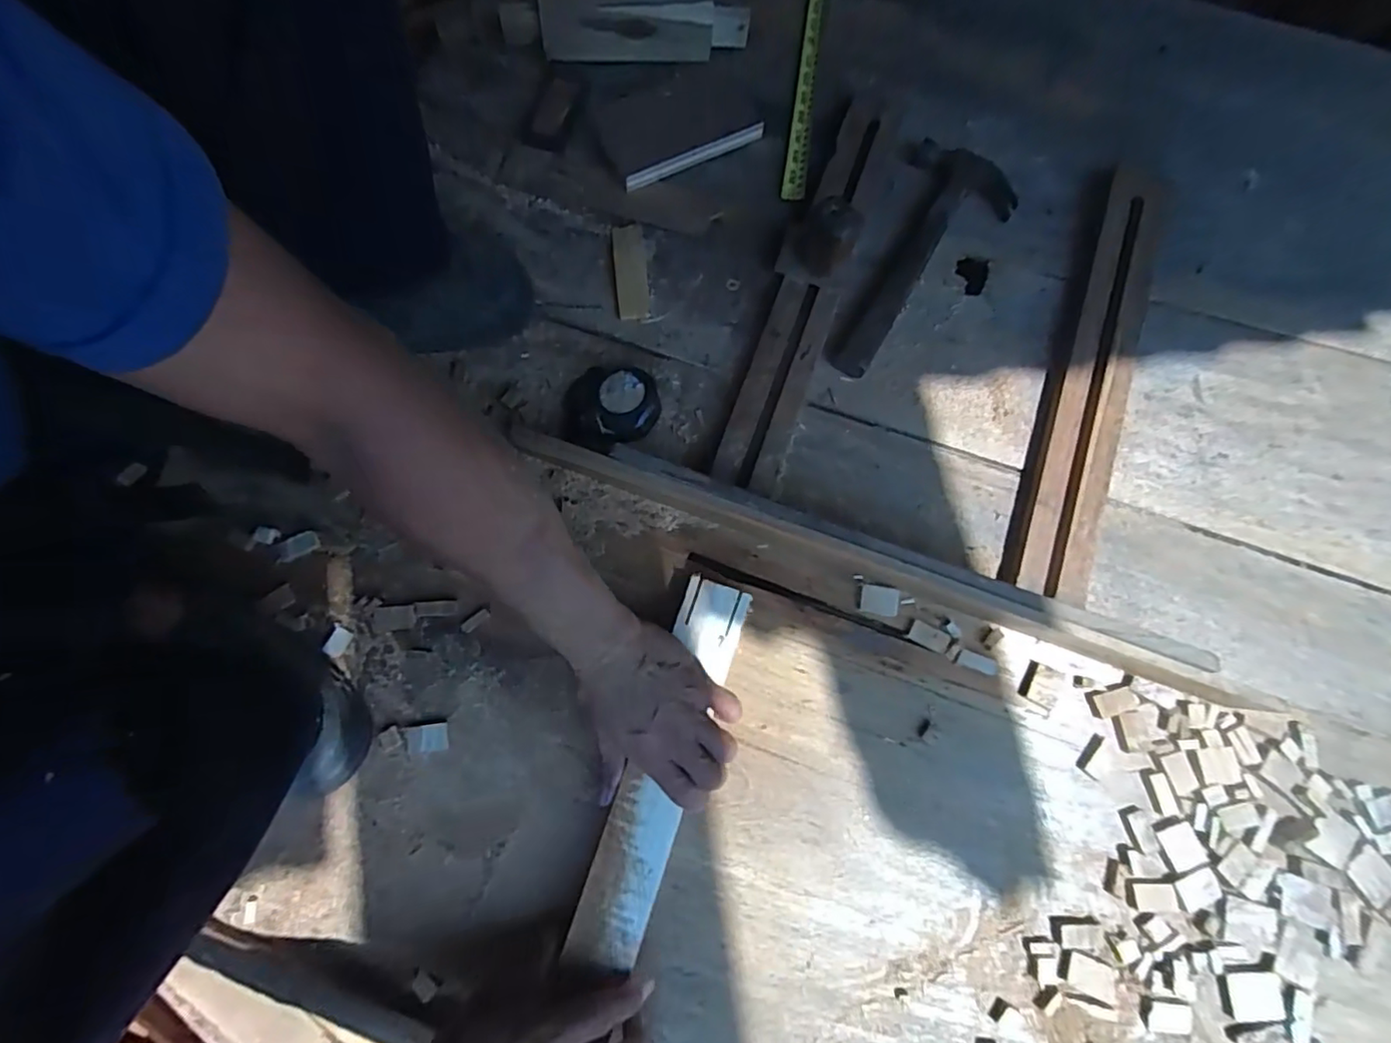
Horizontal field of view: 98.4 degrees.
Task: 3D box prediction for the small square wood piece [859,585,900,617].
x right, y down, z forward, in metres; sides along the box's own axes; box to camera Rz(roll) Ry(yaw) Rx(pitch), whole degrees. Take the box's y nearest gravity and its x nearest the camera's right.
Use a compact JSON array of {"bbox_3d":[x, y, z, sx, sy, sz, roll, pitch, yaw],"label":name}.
[{"bbox_3d":[0.157,0.067,0.511,0.033,0.004,0.023,9,77,1],"label":"small square wood piece"}]

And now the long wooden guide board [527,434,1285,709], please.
[{"bbox_3d":[0.144,0.037,0.493,0.614,0.057,0.031,18,78,3],"label":"long wooden guide board"}]

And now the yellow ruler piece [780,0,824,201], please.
[{"bbox_3d":[0.117,-0.465,0.637,0.023,0.005,0.286,7,77,1],"label":"yellow ruler piece"}]

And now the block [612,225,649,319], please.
[{"bbox_3d":[-0.063,-0.245,0.588,0.030,0.004,0.104,-5,77,-2],"label":"block"}]

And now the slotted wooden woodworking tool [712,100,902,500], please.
[{"bbox_3d":[0.111,-0.239,0.550,0.070,0.079,0.438,19,78,4],"label":"slotted wooden woodworking tool"}]

